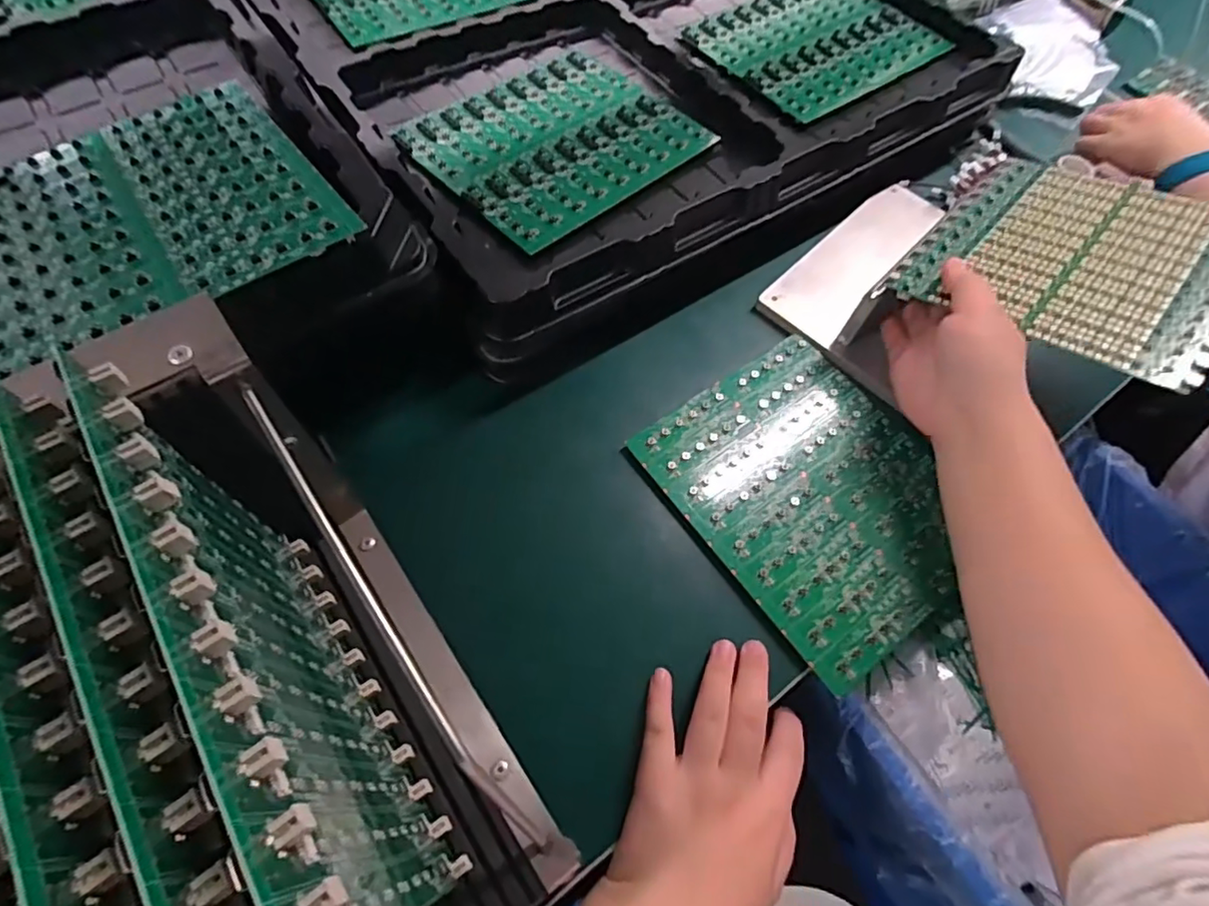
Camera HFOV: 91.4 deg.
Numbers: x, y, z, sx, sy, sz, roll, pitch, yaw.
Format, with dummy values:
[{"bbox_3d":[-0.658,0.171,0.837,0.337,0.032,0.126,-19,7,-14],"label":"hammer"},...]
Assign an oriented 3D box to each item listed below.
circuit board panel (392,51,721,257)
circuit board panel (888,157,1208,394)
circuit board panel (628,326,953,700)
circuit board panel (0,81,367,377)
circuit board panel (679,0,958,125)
[{"bbox_3d":[-0.037,-0.245,0.457,0.197,0.006,0.164,-40,71,-20],"label":"circuit board panel"},{"bbox_3d":[0.313,-0.131,0.386,0.162,0.005,0.188,35,65,31],"label":"circuit board panel"},{"bbox_3d":[0.141,0.022,0.391,0.170,0.004,0.196,-33,69,-17],"label":"circuit board panel"},{"bbox_3d":[-0.242,-0.130,0.311,0.165,0.004,0.190,-35,62,-17],"label":"circuit board panel"},{"bbox_3d":[0.194,-0.382,0.543,0.190,0.006,0.166,-33,69,-17],"label":"circuit board panel"}]

